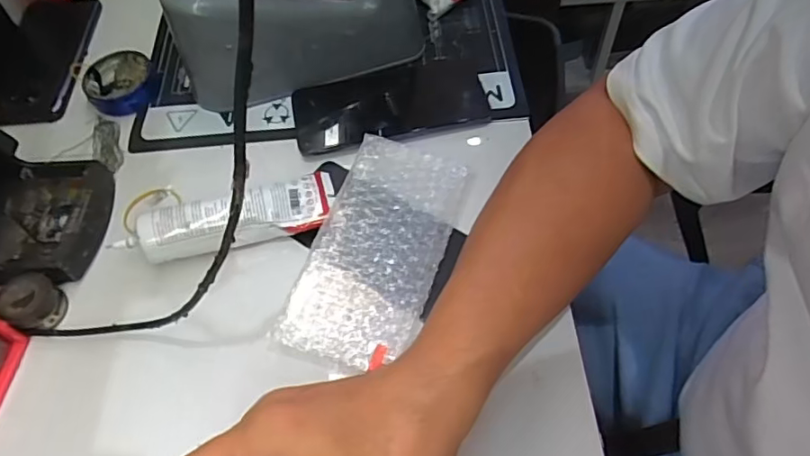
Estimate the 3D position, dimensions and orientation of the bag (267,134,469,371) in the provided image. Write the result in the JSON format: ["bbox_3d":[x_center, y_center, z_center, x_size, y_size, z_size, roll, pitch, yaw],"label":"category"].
[{"bbox_3d":[-0.017,0.013,0.400,0.082,0.026,0.174,16,60,13],"label":"bag"}]

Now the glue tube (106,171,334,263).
[{"bbox_3d":[-0.131,-0.010,0.416,0.157,0.039,0.052,-14,58,-6],"label":"glue tube"}]

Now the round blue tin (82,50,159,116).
[{"bbox_3d":[-0.257,-0.133,0.506,0.060,0.023,0.065,-1,58,2],"label":"round blue tin"}]

